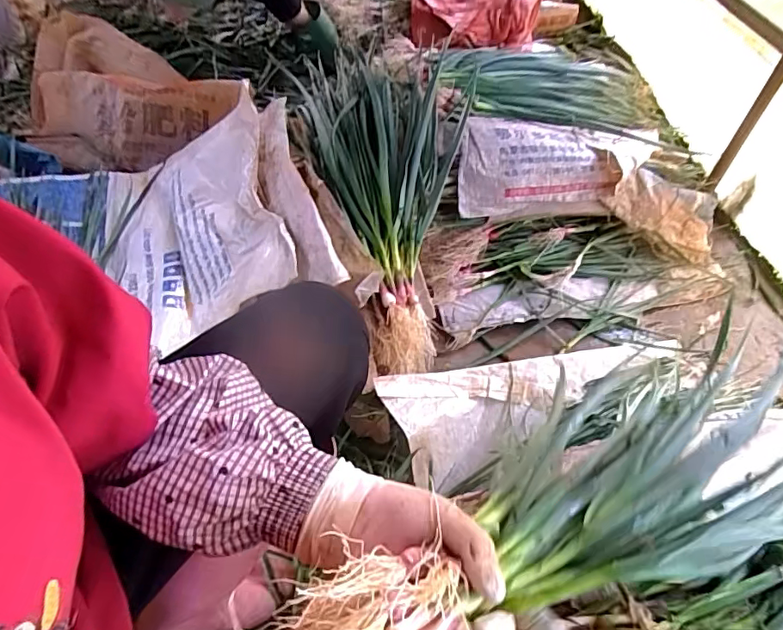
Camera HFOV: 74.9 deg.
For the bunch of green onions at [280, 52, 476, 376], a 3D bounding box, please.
[{"bbox_3d":[0.007,-0.231,0.903,0.294,0.130,0.647,-5,72,-4],"label":"bunch of green onions"}]

